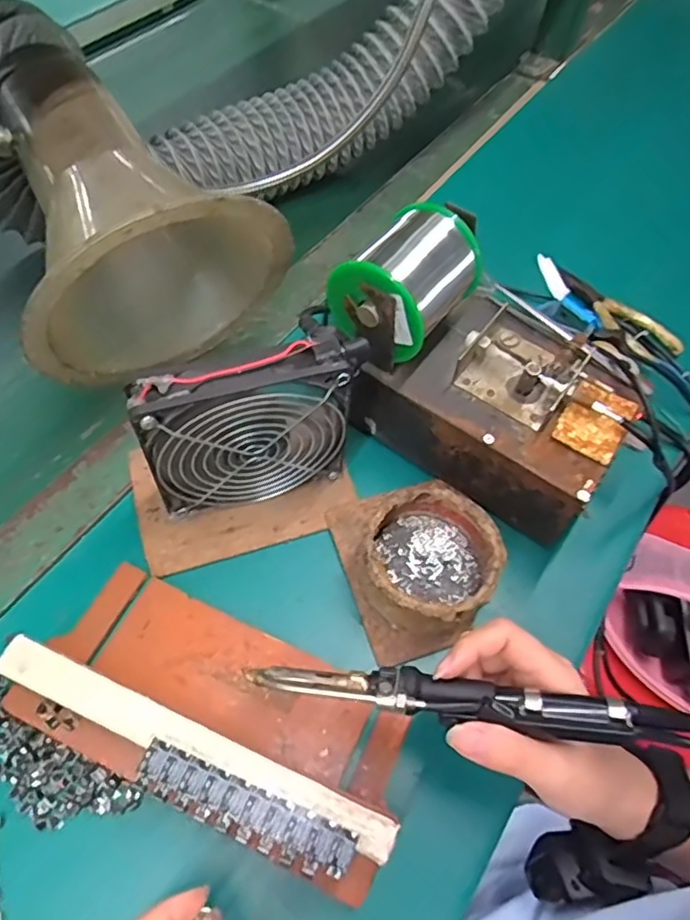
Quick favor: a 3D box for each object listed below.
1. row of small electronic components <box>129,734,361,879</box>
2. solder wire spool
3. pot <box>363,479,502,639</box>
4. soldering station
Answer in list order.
[{"bbox_3d":[-0.048,0.165,0.288,0.108,0.004,0.023,22,60,8],"label":"row of small electronic components"},{"bbox_3d":[0.039,-0.109,0.387,0.068,0.076,0.083,34,62,15],"label":"solder wire spool"},{"bbox_3d":[0.051,0.061,0.381,0.084,0.041,0.088,1,58,-2],"label":"pot"},{"bbox_3d":[0.106,-0.041,0.418,0.158,0.082,0.107,33,62,17],"label":"soldering station"}]

